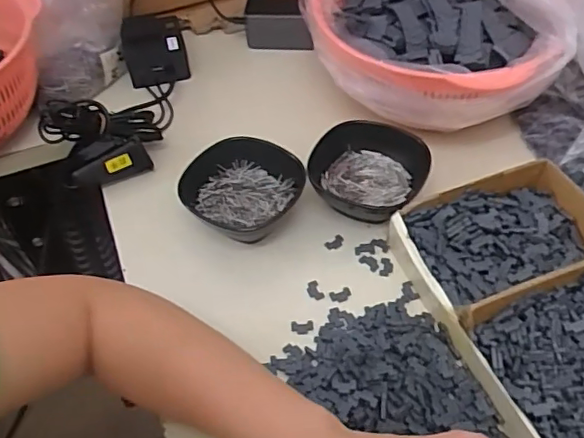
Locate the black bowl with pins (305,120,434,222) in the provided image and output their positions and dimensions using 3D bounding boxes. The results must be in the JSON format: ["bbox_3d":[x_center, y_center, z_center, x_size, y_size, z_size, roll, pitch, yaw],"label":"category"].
[{"bbox_3d":[0.073,-0.045,0.555,0.107,0.045,0.106,-1,50,2],"label":"black bowl with pins"}]

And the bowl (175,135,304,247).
[{"bbox_3d":[-0.049,-0.027,0.555,0.105,0.048,0.096,-1,50,2],"label":"bowl"}]

